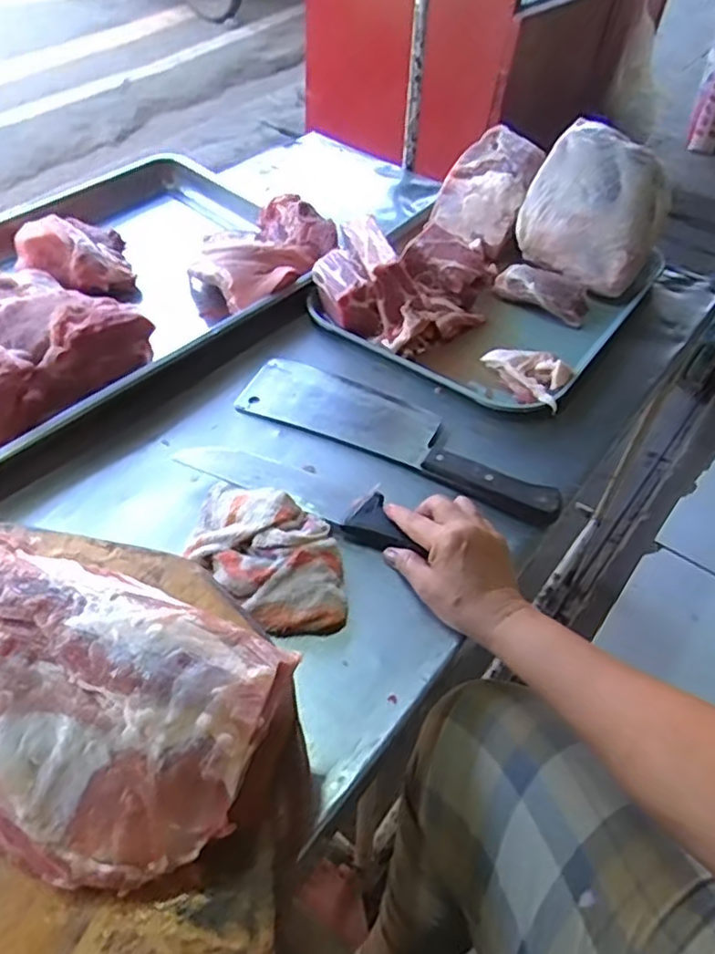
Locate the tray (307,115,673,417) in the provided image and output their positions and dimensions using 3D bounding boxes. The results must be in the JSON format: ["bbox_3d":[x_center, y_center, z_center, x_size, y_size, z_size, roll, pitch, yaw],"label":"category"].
[{"bbox_3d":[0.176,-0.284,0.817,0.320,0.153,0.390,30,54,21],"label":"tray"}]

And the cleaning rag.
[{"bbox_3d":[-0.078,0.061,0.578,0.177,0.032,0.108,35,56,24],"label":"cleaning rag"}]

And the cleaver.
[{"bbox_3d":[0.043,-0.052,0.696,0.354,0.028,0.086,23,52,16],"label":"cleaver"}]

